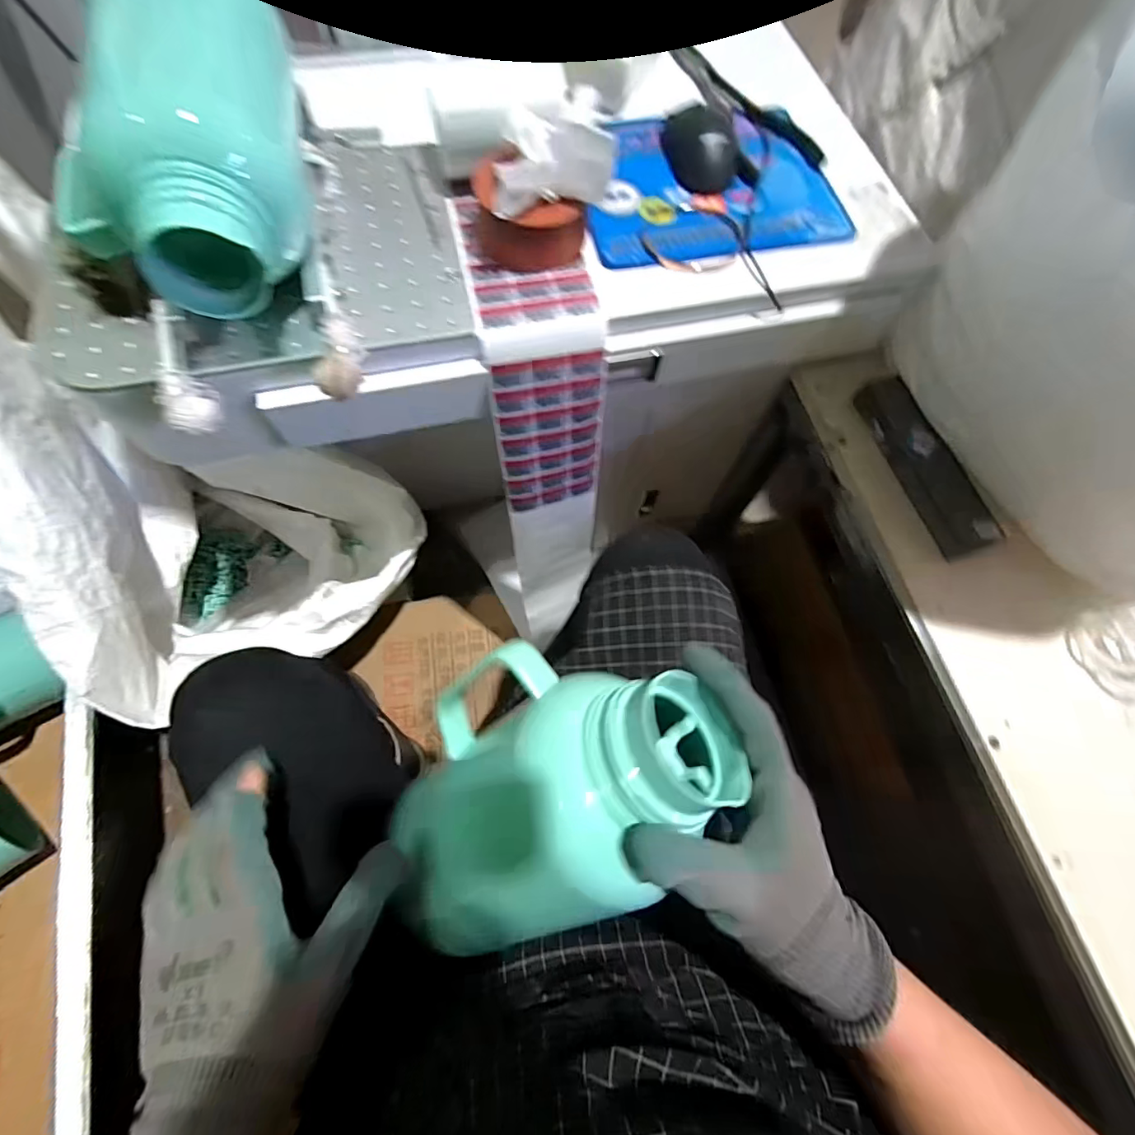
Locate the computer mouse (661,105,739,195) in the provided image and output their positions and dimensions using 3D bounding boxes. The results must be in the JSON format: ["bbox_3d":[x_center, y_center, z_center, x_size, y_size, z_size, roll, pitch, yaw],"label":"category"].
[{"bbox_3d":[0.131,-0.409,0.498,0.059,0.029,0.091,-18,71,-10],"label":"computer mouse"}]

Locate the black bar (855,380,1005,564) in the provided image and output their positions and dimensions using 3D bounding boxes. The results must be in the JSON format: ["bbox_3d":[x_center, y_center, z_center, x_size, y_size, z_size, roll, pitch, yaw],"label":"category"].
[{"bbox_3d":[0.370,-0.107,0.533,0.045,0.040,0.200,-19,71,-10],"label":"black bar"}]

